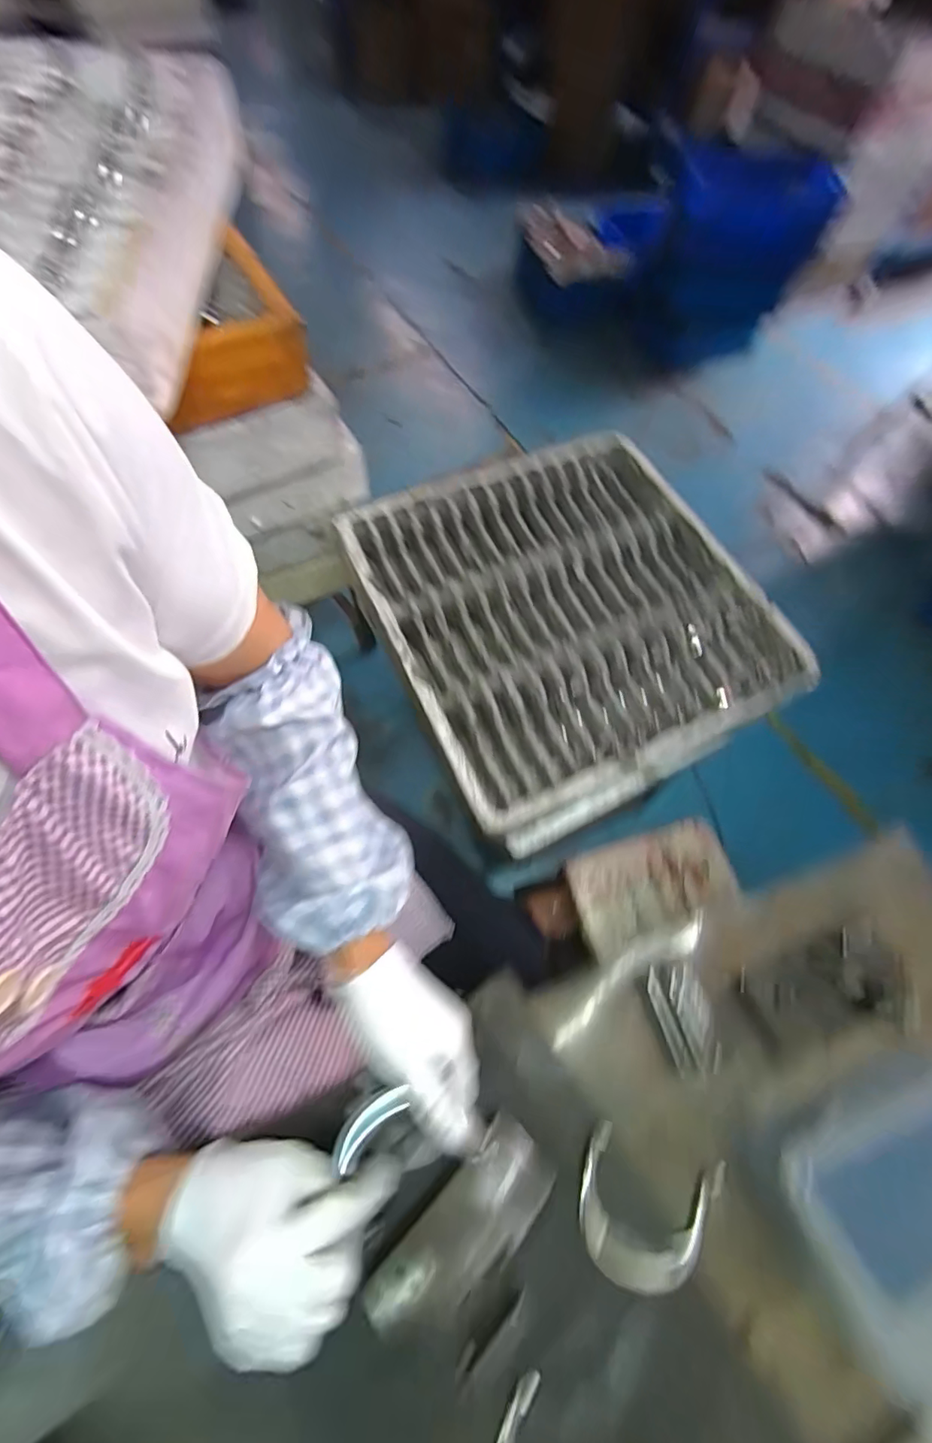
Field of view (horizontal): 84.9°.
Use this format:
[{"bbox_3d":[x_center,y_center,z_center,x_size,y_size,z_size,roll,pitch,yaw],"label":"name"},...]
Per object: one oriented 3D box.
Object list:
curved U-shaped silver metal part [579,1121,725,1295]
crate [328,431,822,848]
[{"bbox_3d":[0.121,0.336,0.350,0.091,0.028,0.083,16,65,5],"label":"curved U-shaped silver metal part"},{"bbox_3d":[0.153,-0.163,0.801,0.550,0.106,0.563,-23,68,-13],"label":"crate"}]

